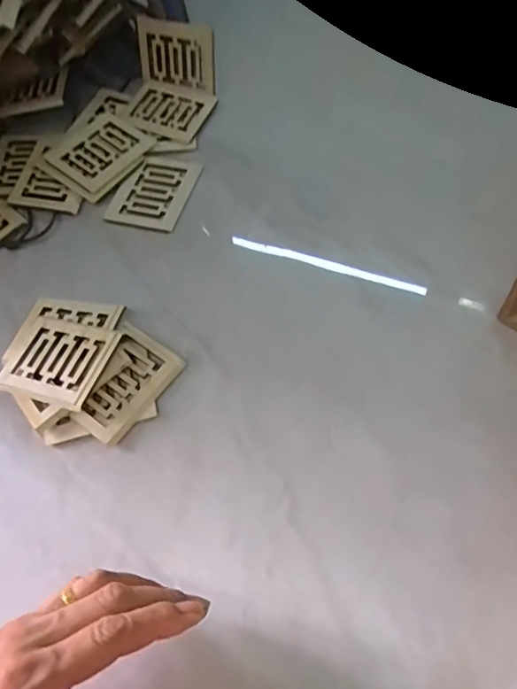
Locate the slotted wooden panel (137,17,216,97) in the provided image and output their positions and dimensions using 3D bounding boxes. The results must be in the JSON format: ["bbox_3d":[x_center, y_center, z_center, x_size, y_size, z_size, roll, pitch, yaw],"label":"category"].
[{"bbox_3d":[-0.079,-0.283,0.539,0.078,0.054,0.009,15,37,9],"label":"slotted wooden panel"}]

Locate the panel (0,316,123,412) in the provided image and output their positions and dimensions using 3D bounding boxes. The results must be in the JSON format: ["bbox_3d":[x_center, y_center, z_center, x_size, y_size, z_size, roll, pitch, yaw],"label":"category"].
[{"bbox_3d":[-0.146,0.012,0.403,0.077,0.006,0.064,12,62,21],"label":"panel"}]

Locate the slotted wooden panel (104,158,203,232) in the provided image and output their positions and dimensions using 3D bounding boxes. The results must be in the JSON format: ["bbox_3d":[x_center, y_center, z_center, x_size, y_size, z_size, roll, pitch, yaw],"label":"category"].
[{"bbox_3d":[-0.094,-0.137,0.497,0.065,0.006,0.079,13,65,14],"label":"slotted wooden panel"}]

